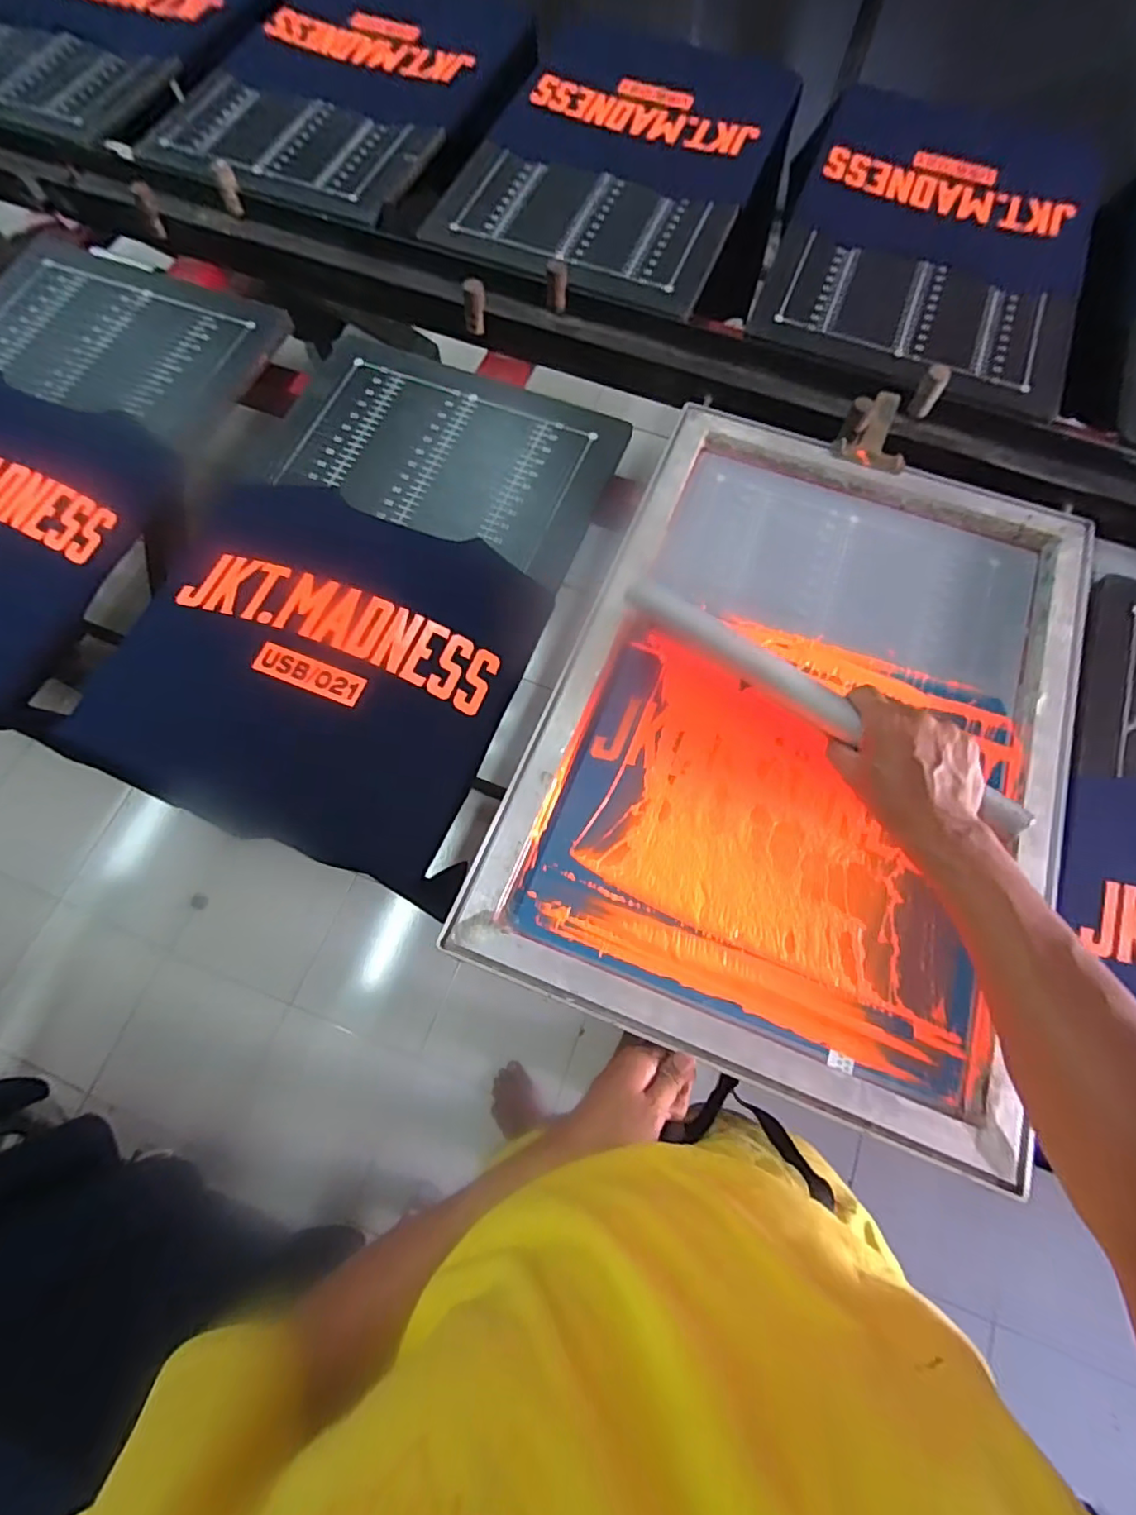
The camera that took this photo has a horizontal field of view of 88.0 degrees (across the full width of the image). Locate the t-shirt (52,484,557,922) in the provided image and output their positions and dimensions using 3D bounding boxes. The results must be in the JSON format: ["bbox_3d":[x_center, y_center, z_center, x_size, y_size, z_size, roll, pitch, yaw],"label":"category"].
[{"bbox_3d":[-0.264,-0.095,0.643,0.420,0.058,0.372,20,75,6],"label":"t-shirt"}]

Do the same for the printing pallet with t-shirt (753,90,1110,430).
[{"bbox_3d":[0.502,-0.710,0.807,0.409,0.034,0.553,22,75,7],"label":"printing pallet with t-shirt"}]

